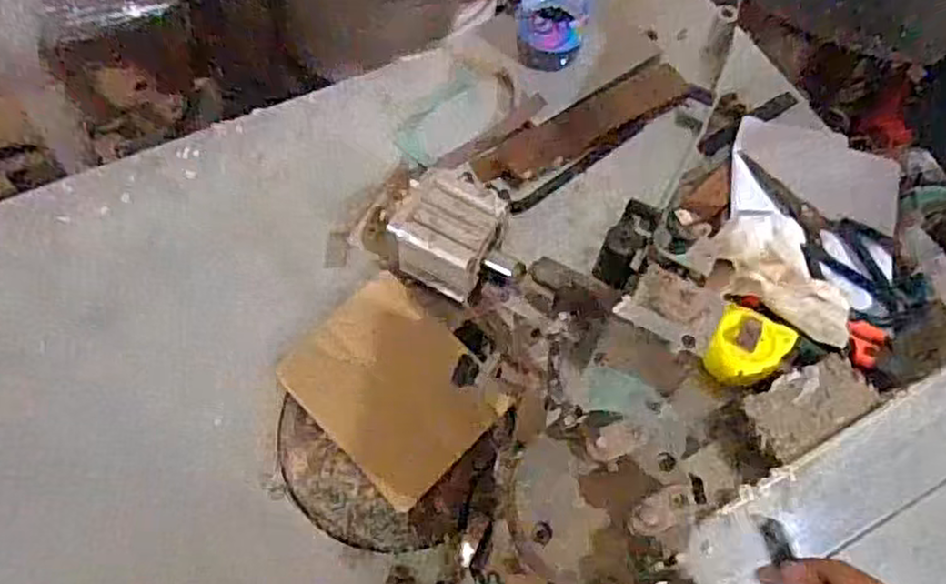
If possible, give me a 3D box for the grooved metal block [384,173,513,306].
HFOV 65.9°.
[{"bbox_3d":[-0.015,-0.049,0.654,0.097,0.074,0.089,27,65,11],"label":"grooved metal block"}]

